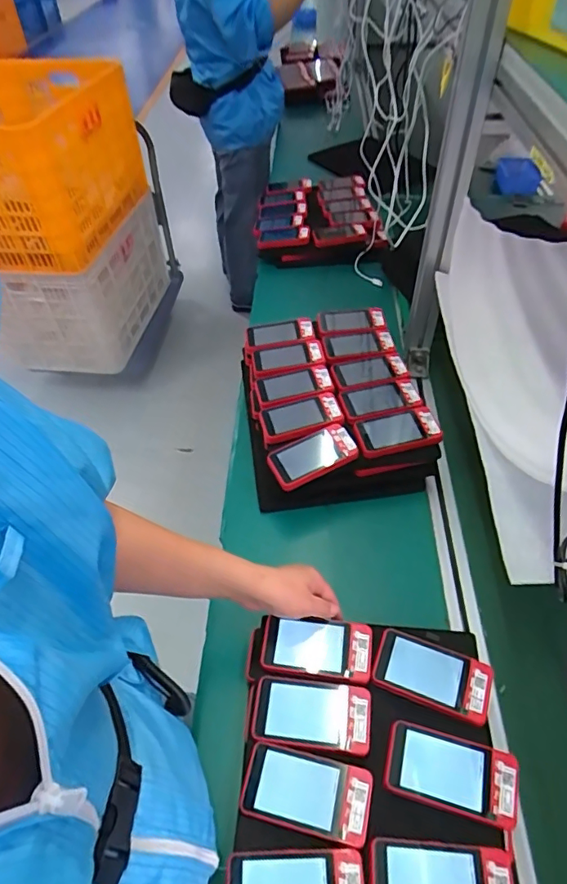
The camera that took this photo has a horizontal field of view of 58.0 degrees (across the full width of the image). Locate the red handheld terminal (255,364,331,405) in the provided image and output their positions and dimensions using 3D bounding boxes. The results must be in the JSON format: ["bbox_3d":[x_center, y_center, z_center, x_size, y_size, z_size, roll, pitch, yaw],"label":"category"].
[{"bbox_3d":[0.015,-0.095,0.818,0.114,0.021,0.064,-7,49,-3],"label":"red handheld terminal"}]

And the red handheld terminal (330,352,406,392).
[{"bbox_3d":[0.138,-0.112,0.836,0.120,0.026,0.069,-14,50,-9],"label":"red handheld terminal"}]

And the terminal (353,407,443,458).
[{"bbox_3d":[0.165,-0.016,0.754,0.120,0.024,0.064,-12,49,-8],"label":"terminal"}]

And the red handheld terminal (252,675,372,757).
[{"bbox_3d":[0.029,0.281,0.531,0.120,0.013,0.061,6,49,8],"label":"red handheld terminal"}]

